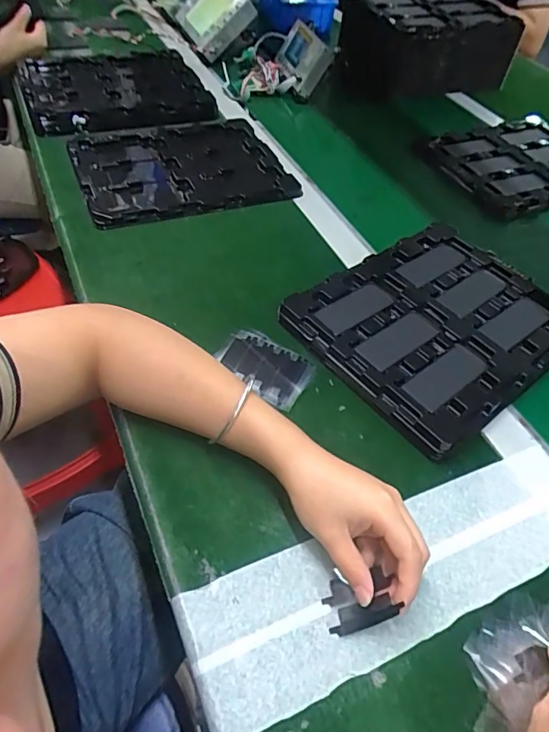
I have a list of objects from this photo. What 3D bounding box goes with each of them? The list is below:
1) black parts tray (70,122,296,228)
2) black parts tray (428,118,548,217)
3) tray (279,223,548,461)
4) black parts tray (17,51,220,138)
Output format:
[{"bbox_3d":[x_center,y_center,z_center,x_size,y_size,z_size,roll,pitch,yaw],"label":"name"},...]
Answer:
[{"bbox_3d":[-0.135,-0.287,0.700,0.284,0.023,0.237,-18,54,-20],"label":"black parts tray"},{"bbox_3d":[0.412,-0.338,0.827,0.285,0.037,0.237,-20,55,-21],"label":"black parts tray"},{"bbox_3d":[0.175,-0.049,0.524,0.272,0.026,0.221,-30,59,-27],"label":"tray"},{"bbox_3d":[-0.267,-0.464,0.814,0.279,0.037,0.272,-16,53,-19],"label":"black parts tray"}]

